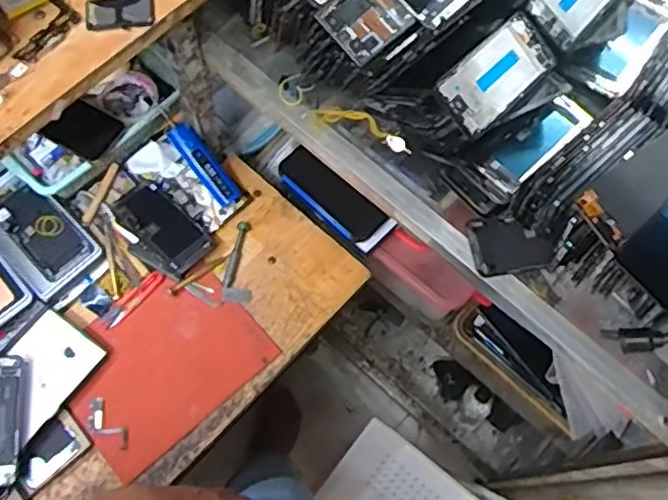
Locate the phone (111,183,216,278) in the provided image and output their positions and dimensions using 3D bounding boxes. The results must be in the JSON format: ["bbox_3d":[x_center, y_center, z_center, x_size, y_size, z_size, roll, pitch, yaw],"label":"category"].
[{"bbox_3d":[-0.243,-0.029,0.929,0.145,0.013,0.082,41,73,13],"label":"phone"}]

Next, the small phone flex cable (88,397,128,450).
[{"bbox_3d":[-0.289,0.225,0.841,0.032,0.006,0.075,-41,75,-15],"label":"small phone flex cable"}]

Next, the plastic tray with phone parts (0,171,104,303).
[{"bbox_3d":[-0.415,-0.025,0.911,0.189,0.034,0.103,42,74,13],"label":"plastic tray with phone parts"}]

